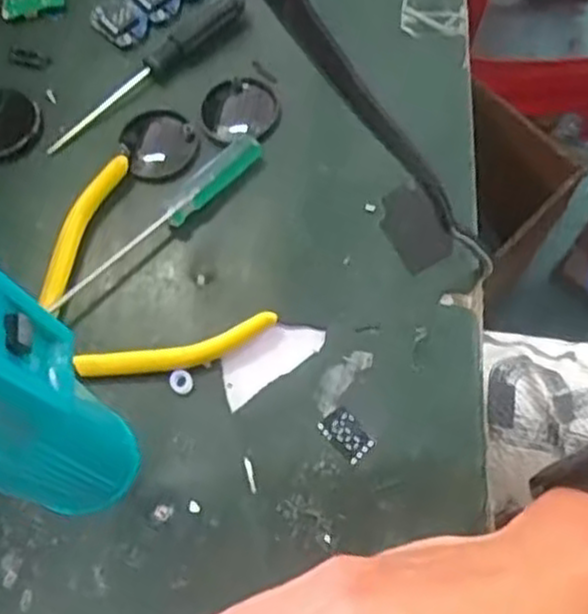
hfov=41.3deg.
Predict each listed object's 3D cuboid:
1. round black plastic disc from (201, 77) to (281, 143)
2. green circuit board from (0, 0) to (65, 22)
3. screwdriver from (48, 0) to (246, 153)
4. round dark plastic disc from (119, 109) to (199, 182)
[{"bbox_3d":[-0.025,-0.094,0.369,0.036,0.006,0.037,-1,68,1],"label":"round black plastic disc"},{"bbox_3d":[-0.135,-0.157,0.401,0.033,0.006,0.016,-11,68,-3],"label":"green circuit board"},{"bbox_3d":[-0.070,-0.112,0.377,0.115,0.013,0.012,-40,73,-13],"label":"screwdriver"},{"bbox_3d":[-0.063,-0.078,0.368,0.034,0.007,0.035,-1,68,1],"label":"round dark plastic disc"}]

